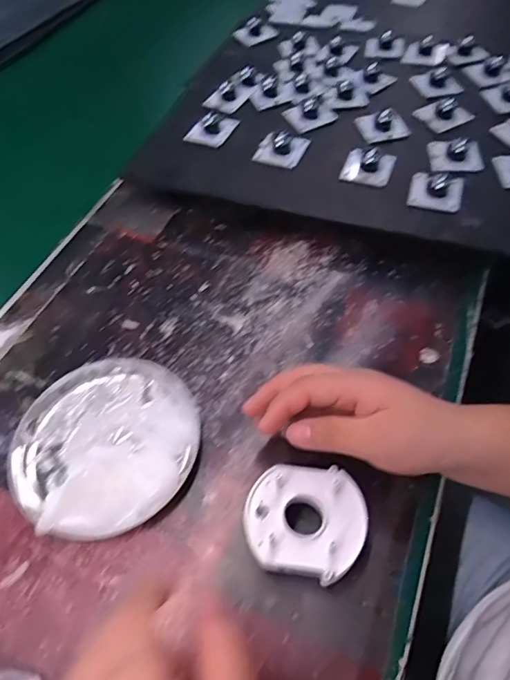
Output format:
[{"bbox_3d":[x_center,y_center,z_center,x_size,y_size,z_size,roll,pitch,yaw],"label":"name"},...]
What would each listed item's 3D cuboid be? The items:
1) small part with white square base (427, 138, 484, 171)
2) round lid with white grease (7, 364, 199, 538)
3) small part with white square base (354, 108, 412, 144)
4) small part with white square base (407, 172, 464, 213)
[{"bbox_3d":[0.197,-0.183,0.463,0.050,0.024,0.039,1,55,4],"label":"small part with white square base"},{"bbox_3d":[-0.107,0.068,0.336,0.128,0.027,0.127,-1,54,2],"label":"round lid with white grease"},{"bbox_3d":[0.134,-0.226,0.495,0.048,0.023,0.045,-5,55,0],"label":"small part with white square base"},{"bbox_3d":[0.166,-0.143,0.437,0.046,0.023,0.048,9,56,9],"label":"small part with white square base"}]

